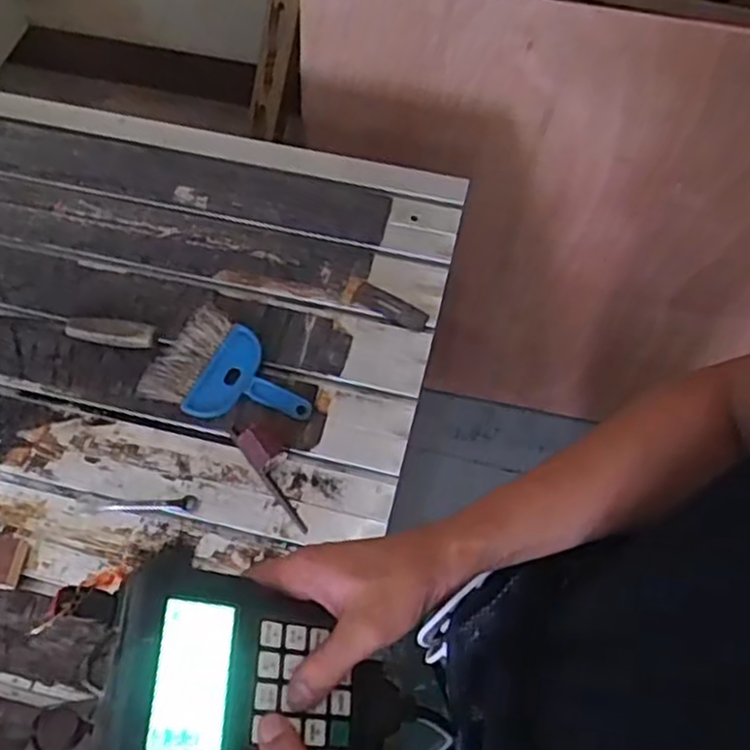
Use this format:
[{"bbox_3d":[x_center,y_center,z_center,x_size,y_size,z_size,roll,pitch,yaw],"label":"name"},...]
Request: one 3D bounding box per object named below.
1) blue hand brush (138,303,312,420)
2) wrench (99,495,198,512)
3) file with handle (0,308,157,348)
[{"bbox_3d":[-0.163,0.008,0.858,0.179,0.028,0.128,29,66,13],"label":"blue hand brush"},{"bbox_3d":[-0.248,0.142,0.797,0.105,0.004,0.016,-3,63,-3],"label":"wrench"},{"bbox_3d":[-0.391,-0.069,0.892,0.258,0.026,0.032,13,64,5],"label":"file with handle"}]

